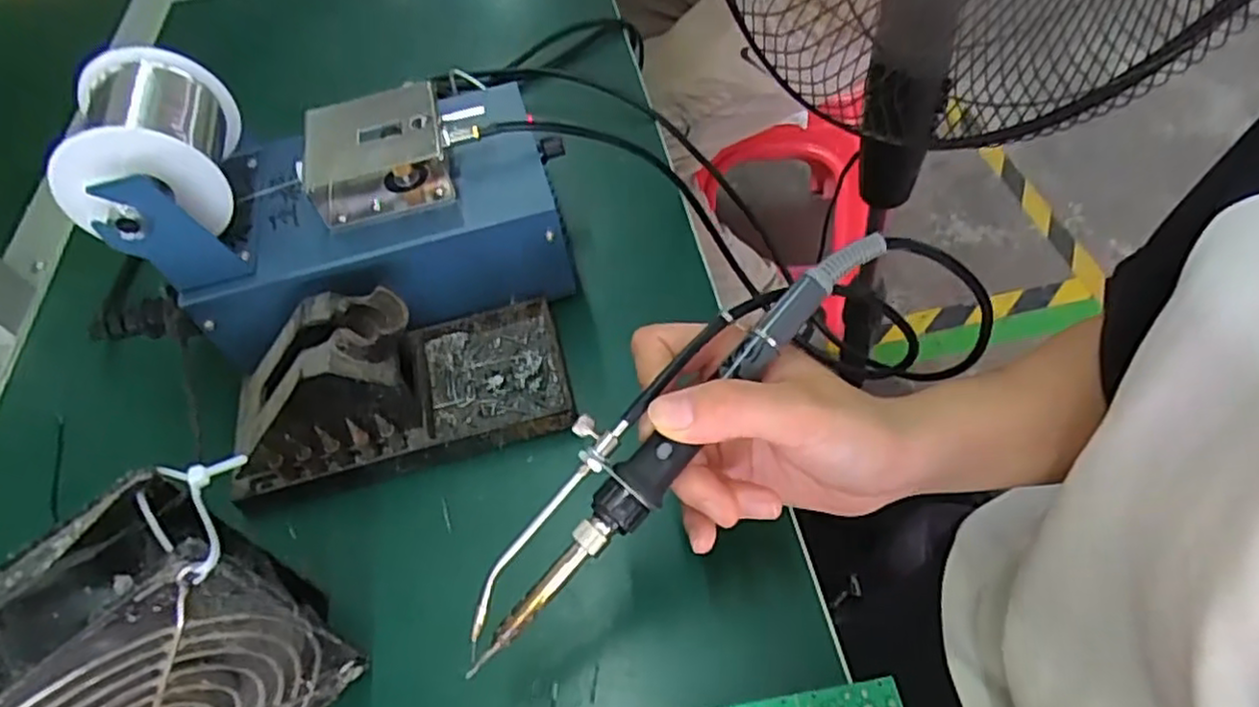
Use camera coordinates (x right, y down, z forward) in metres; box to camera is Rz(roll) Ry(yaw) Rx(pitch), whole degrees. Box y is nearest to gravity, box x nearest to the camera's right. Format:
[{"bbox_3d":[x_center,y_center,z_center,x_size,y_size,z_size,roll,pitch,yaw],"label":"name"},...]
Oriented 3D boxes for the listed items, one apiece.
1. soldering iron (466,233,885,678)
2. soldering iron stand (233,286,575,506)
[{"bbox_3d":[0.015,0.022,0.259,0.204,0.020,0.034,-45,59,-7],"label":"soldering iron"},{"bbox_3d":[-0.112,0.008,0.339,0.153,0.075,0.075,-15,53,-3],"label":"soldering iron stand"}]

